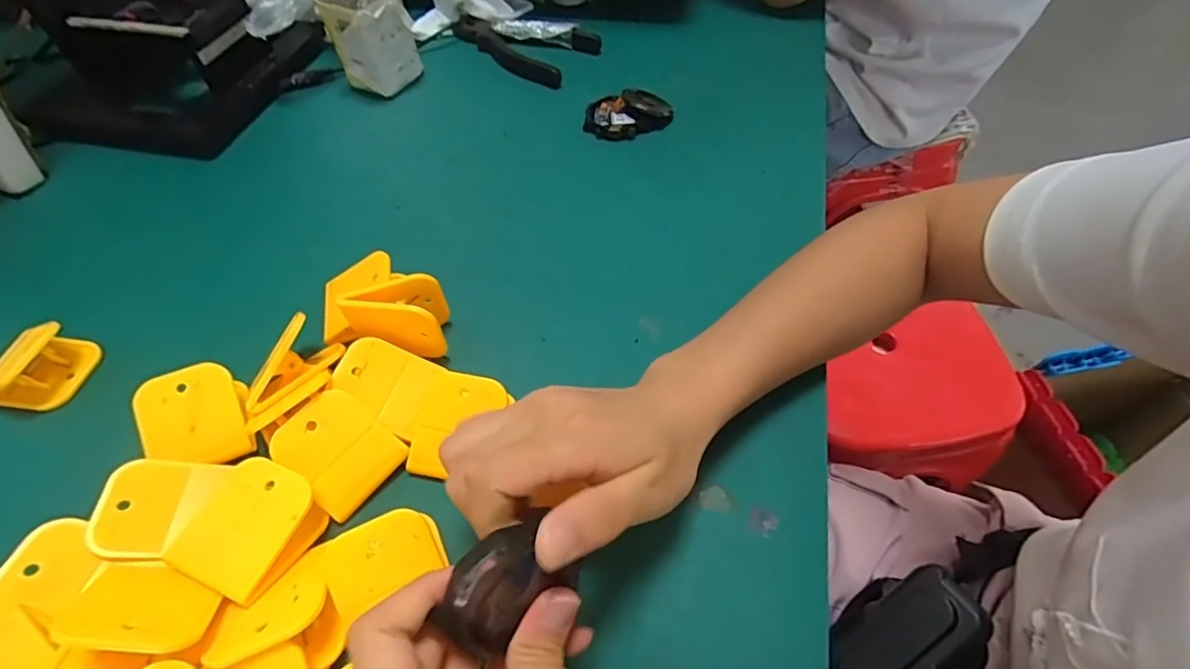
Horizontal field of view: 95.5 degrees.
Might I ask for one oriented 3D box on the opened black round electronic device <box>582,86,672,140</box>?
[{"bbox_3d":[0.027,-0.190,0.463,0.074,0.016,0.052,-15,56,-8],"label":"opened black round electronic device"}]

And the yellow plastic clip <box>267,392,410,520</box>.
[{"bbox_3d":[-0.132,0.058,0.278,0.049,0.025,0.047,33,62,22],"label":"yellow plastic clip"}]

